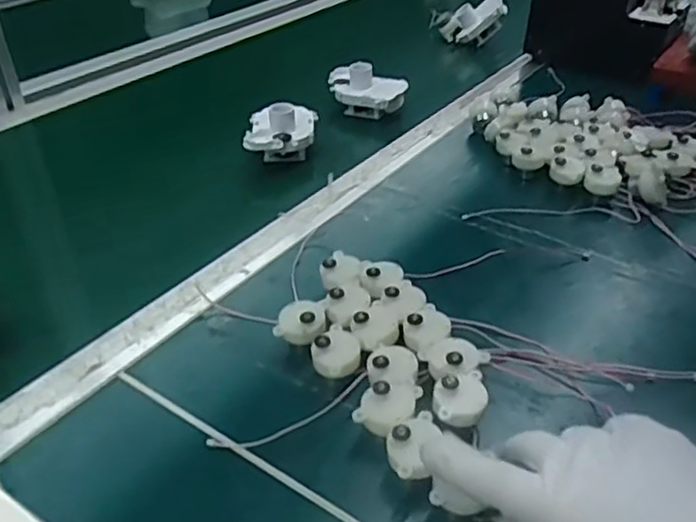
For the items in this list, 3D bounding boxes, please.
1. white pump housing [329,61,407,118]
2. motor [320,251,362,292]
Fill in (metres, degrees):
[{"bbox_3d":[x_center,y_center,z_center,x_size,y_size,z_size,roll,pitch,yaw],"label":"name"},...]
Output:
[{"bbox_3d":[0.021,-0.206,0.796,0.095,0.055,0.055,11,38,17],"label":"white pump housing"},{"bbox_3d":[-0.006,0.013,0.508,0.030,0.026,0.040,-9,37,-10],"label":"motor"}]

